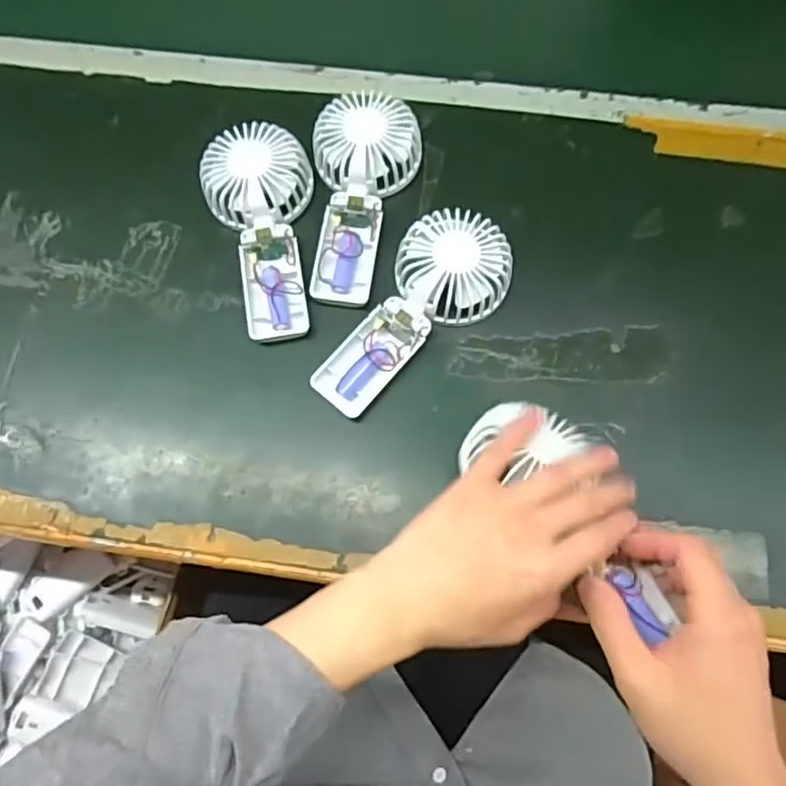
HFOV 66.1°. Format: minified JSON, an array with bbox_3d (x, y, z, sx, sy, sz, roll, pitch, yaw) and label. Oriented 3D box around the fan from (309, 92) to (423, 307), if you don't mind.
[{"bbox_3d":[-0.032,-0.156,0.484,0.082,0.038,0.173,11,75,5],"label":"fan"}]

